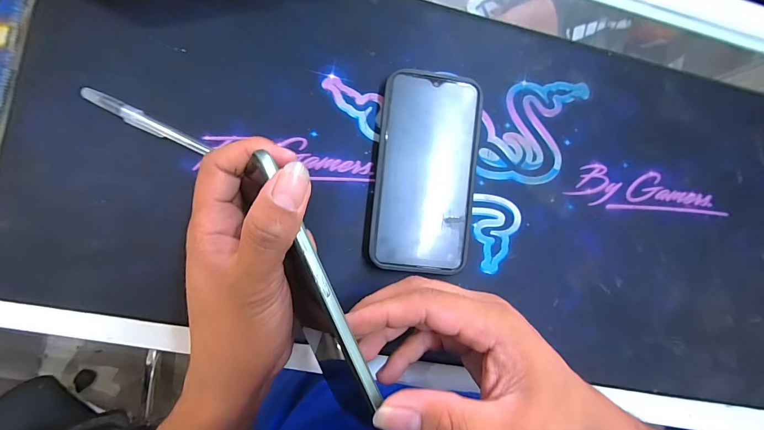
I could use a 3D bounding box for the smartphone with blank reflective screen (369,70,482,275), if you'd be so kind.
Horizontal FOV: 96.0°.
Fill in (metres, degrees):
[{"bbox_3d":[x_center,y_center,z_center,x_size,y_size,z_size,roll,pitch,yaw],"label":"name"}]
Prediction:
[{"bbox_3d":[0.035,-0.034,0.279,0.080,0.014,0.157,6,89,-7],"label":"smartphone with blank reflective screen"}]

